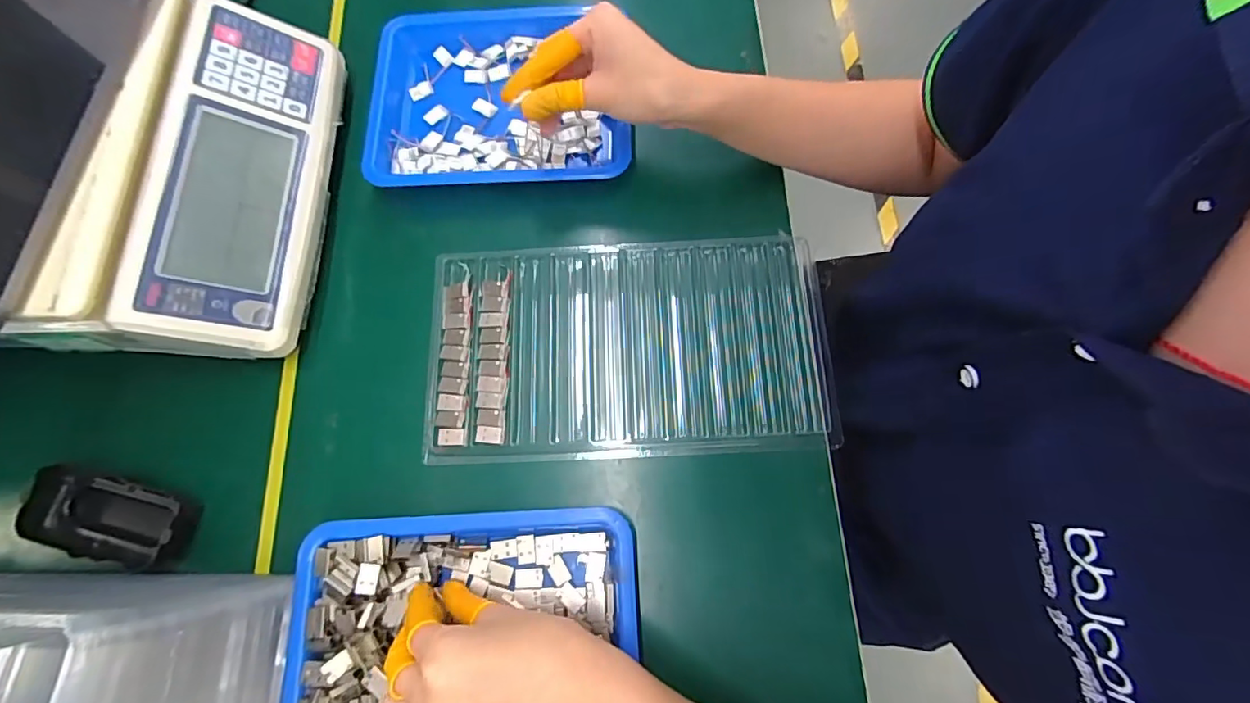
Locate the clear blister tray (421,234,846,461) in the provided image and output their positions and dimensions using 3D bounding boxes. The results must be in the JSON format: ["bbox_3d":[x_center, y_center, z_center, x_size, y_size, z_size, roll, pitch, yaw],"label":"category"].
[{"bbox_3d":[0.001,-0.006,0.393,0.290,0.013,0.163,-3,75,1],"label":"clear blister tray"}]

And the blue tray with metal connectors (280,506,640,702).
[{"bbox_3d":[-0.101,0.190,0.325,0.217,0.030,0.171,-3,75,1],"label":"blue tray with metal connectors"}]

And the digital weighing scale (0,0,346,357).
[{"bbox_3d":[-0.408,-0.140,0.391,0.342,0.100,0.275,1,75,2],"label":"digital weighing scale"}]

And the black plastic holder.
[{"bbox_3d":[-0.359,0.118,0.367,0.104,0.027,0.050,15,76,5],"label":"black plastic holder"}]

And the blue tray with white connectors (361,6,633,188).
[{"bbox_3d":[-0.109,-0.213,0.450,0.217,0.028,0.168,-2,75,1],"label":"blue tray with white connectors"}]

